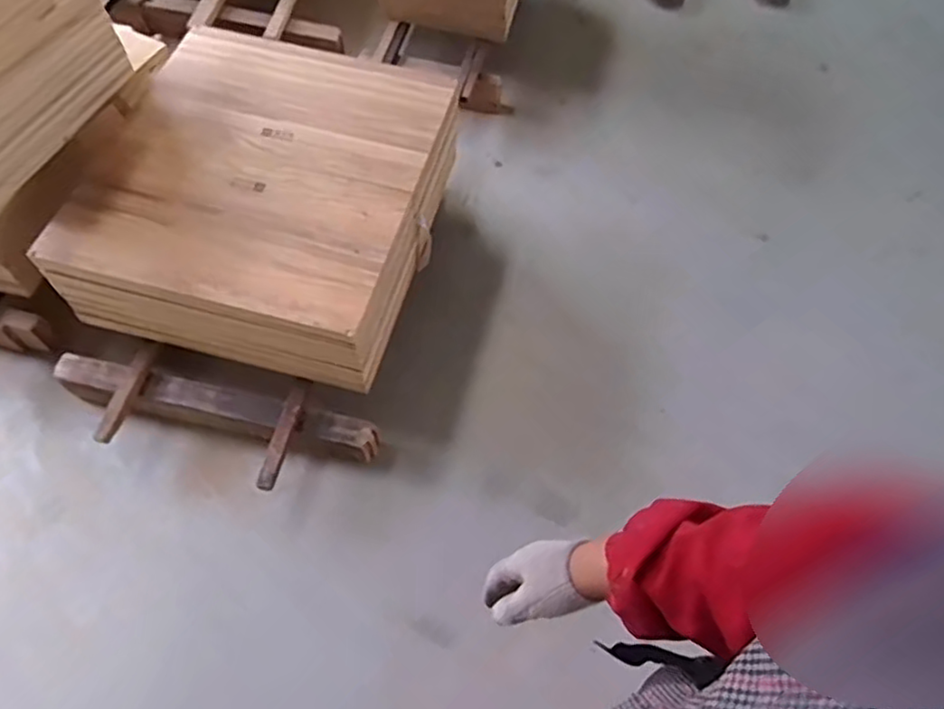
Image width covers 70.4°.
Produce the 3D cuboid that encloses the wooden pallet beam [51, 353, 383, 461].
[{"bbox_3d":[-0.553,0.111,1.468,0.719,0.121,0.087,12,62,2],"label":"wooden pallet beam"}]

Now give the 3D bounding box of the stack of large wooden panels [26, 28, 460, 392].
[{"bbox_3d":[-0.443,-0.351,1.495,0.677,0.243,0.708,14,62,3],"label":"stack of large wooden panels"}]

